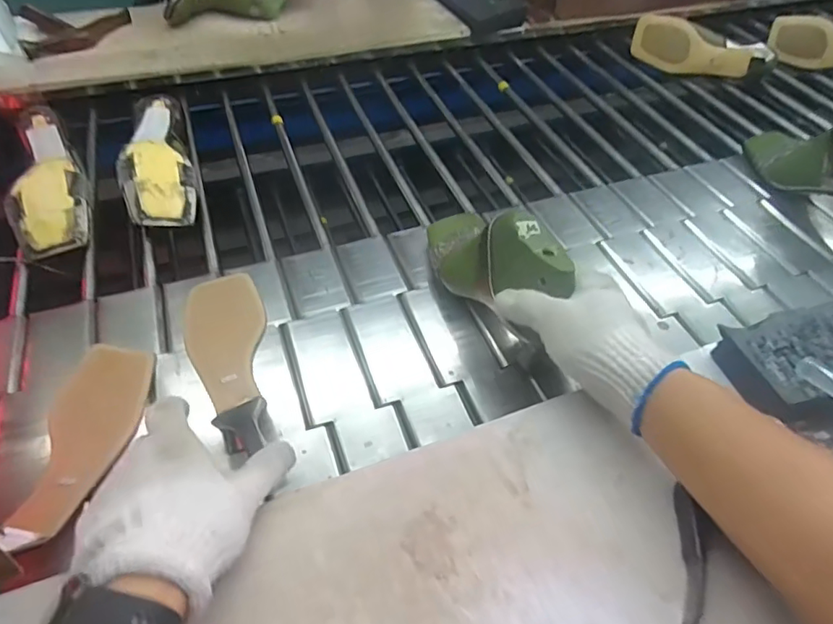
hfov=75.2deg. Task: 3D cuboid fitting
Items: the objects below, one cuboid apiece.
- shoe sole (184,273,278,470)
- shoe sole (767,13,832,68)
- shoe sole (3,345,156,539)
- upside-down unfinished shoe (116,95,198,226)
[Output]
[{"bbox_3d":[-0.175,0.032,0.500,0.074,0.053,0.217,-14,52,-15],"label":"shoe sole"},{"bbox_3d":[0.757,-0.487,0.988,0.203,0.079,0.038,15,32,8],"label":"shoe sole"},{"bbox_3d":[-0.276,0.100,0.455,0.073,0.013,0.176,1,47,-3],"label":"shoe sole"},{"bbox_3d":[-0.321,-0.186,0.672,0.078,0.065,0.215,-14,52,-15],"label":"upside-down unfinished shoe"}]

